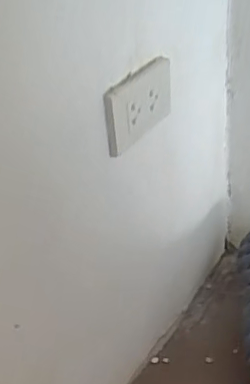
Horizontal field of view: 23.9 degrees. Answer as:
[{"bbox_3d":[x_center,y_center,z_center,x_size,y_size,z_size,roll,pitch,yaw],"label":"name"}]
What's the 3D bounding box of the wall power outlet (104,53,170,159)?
[{"bbox_3d":[0.016,-0.096,0.637,0.019,0.075,0.124,13,35,27],"label":"wall power outlet"}]

